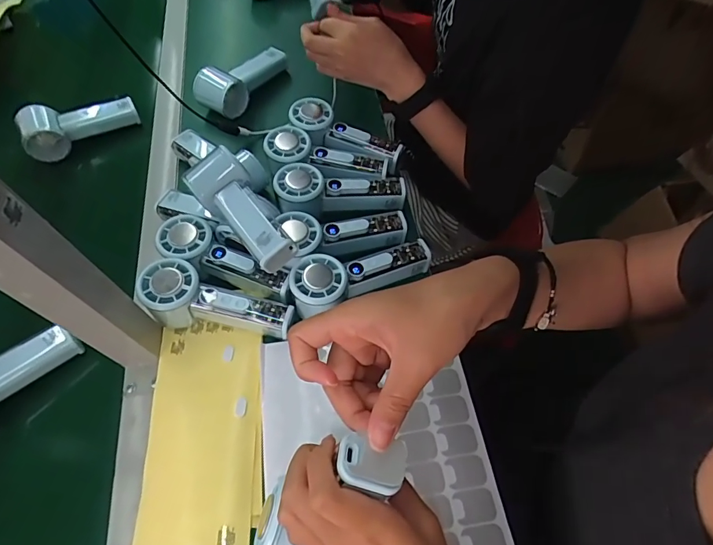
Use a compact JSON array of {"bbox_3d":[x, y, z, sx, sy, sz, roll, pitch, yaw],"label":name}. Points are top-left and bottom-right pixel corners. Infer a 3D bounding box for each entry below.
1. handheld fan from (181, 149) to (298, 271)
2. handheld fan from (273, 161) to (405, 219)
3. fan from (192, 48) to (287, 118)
[{"bbox_3d":[-0.118,-0.061,0.444,0.060,0.063,0.138,-34,64,-16],"label":"handheld fan"},{"bbox_3d":[-0.020,-0.092,0.515,0.155,0.048,0.065,2,59,-14],"label":"handheld fan"},{"bbox_3d":[-0.177,-0.295,0.649,0.075,0.054,0.149,25,64,16],"label":"fan"}]

